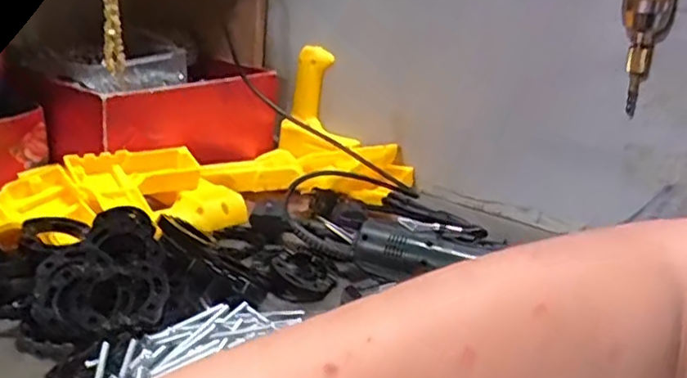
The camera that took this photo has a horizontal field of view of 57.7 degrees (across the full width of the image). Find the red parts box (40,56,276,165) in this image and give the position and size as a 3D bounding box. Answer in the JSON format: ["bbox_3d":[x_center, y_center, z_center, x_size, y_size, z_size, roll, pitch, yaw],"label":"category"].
[{"bbox_3d":[-0.205,-0.083,0.741,0.121,0.106,0.267,15,22,24],"label":"red parts box"}]

